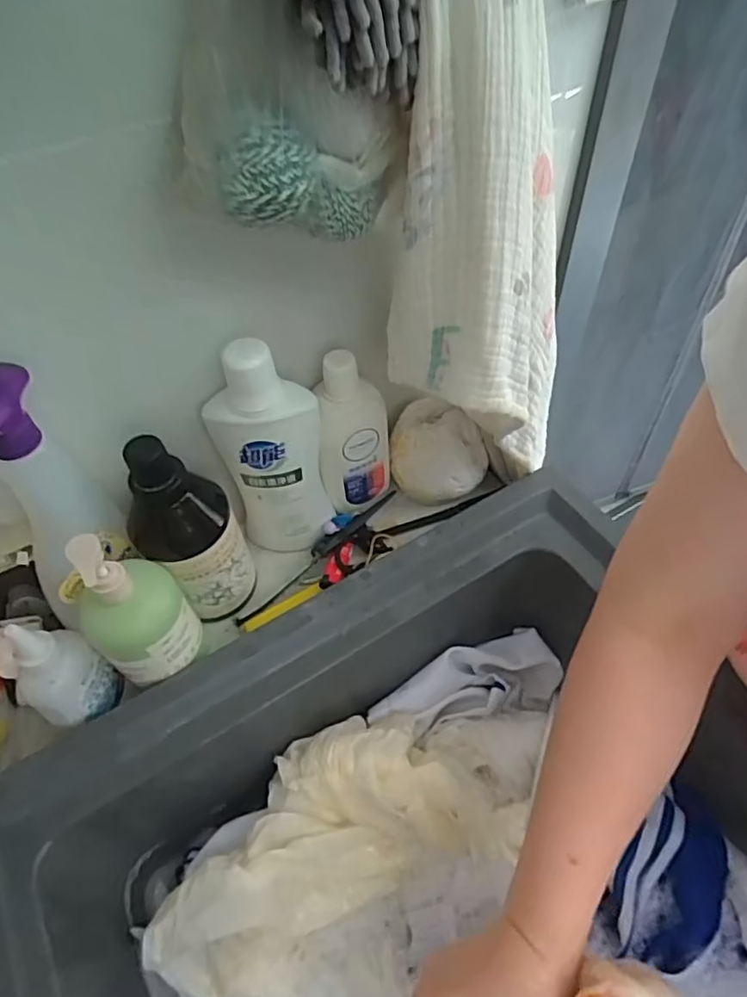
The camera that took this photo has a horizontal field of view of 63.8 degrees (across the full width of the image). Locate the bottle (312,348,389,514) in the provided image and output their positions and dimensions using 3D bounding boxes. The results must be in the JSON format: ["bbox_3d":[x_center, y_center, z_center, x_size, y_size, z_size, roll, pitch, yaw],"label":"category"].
[{"bbox_3d":[-0.018,-0.053,0.565,0.065,0.174,0.057,-6,52,-1],"label":"bottle"}]

